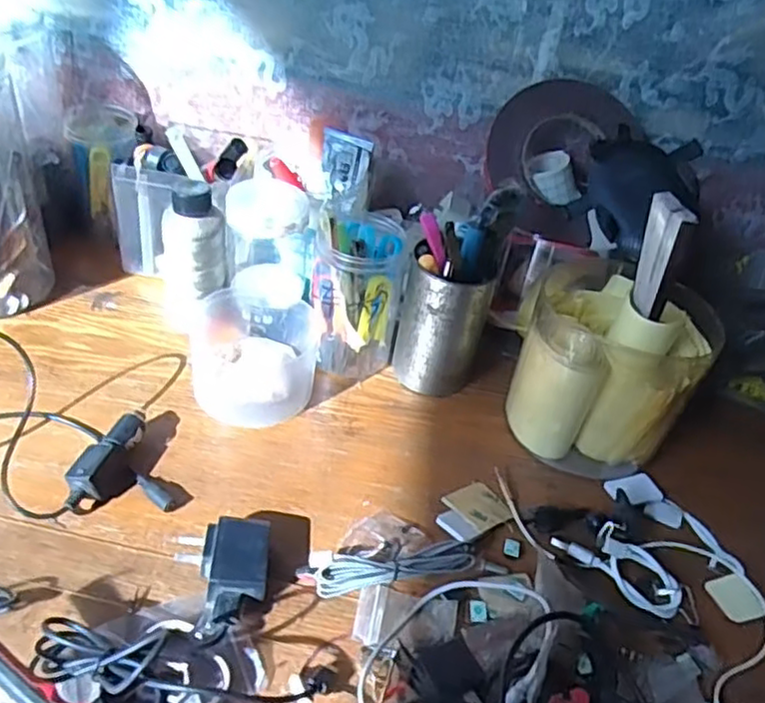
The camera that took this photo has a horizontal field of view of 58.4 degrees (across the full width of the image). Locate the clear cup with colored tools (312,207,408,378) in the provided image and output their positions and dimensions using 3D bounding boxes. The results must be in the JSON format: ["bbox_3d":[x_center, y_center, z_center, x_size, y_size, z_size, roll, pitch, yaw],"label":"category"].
[{"bbox_3d":[-0.021,-0.048,0.555,0.072,0.124,0.068,7,38,-4],"label":"clear cup with colored tools"}]

